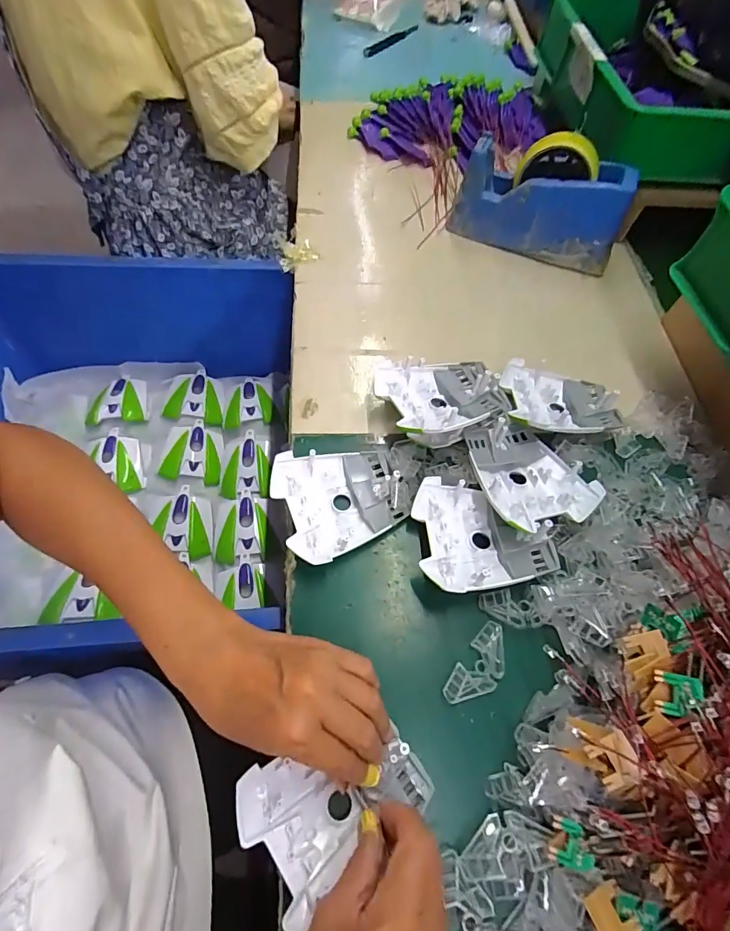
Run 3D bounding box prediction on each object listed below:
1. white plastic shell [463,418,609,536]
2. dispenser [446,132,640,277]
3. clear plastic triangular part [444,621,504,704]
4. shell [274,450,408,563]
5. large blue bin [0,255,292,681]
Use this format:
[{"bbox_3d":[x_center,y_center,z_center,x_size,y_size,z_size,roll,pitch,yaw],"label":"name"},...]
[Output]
[{"bbox_3d":[0.141,0.005,0.387,0.095,0.035,0.107,-15,64,-11],"label":"white plastic shell"},{"bbox_3d":[0.213,-0.321,0.526,0.197,0.104,0.073,20,63,7],"label":"dispenser"},{"bbox_3d":[0.088,0.153,0.330,0.029,0.006,0.067,39,67,16],"label":"clear plastic triangular part"},{"bbox_3d":[-0.021,0.028,0.381,0.106,0.026,0.098,-19,65,-13],"label":"shell"},{"bbox_3d":[-0.336,-0.009,0.569,0.478,0.212,0.480,-3,62,-5],"label":"large blue bin"}]

